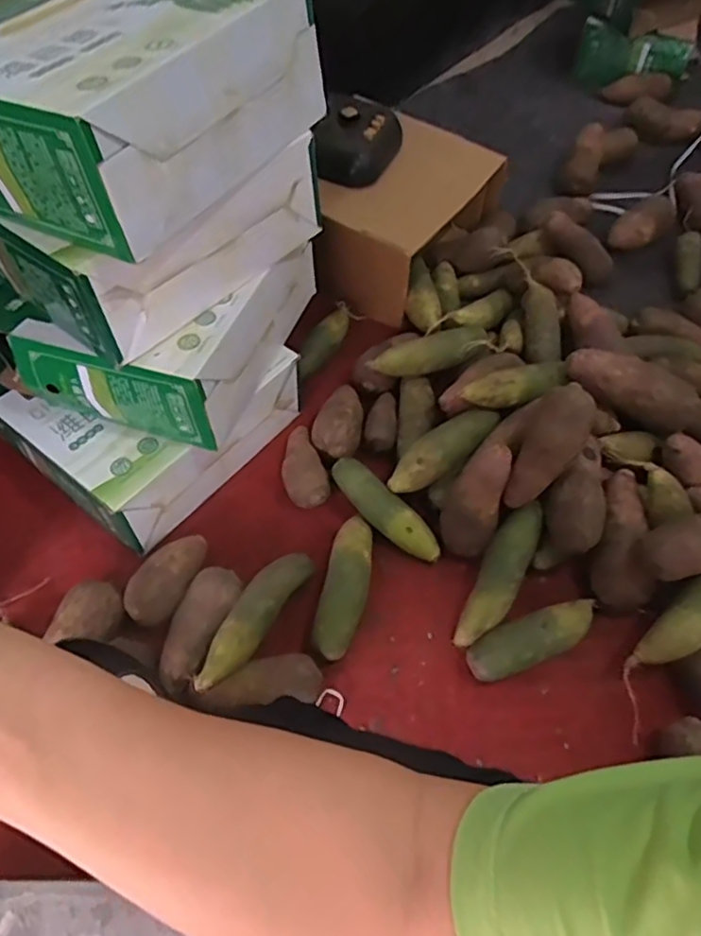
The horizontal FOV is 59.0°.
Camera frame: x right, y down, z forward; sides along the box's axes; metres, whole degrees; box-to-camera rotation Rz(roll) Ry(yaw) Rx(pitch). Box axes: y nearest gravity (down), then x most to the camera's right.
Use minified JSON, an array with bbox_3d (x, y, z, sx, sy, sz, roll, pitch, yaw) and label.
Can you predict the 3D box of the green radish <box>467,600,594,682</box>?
[{"bbox_3d":[0.239,0.218,0.796,0.189,0.059,0.061,-20,59,-12],"label":"green radish"}]

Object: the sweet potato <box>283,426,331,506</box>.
[{"bbox_3d":[-0.076,-0.002,0.935,0.064,0.046,0.144,-18,59,-11],"label":"sweet potato"}]

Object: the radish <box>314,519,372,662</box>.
[{"bbox_3d":[-0.007,0.158,0.833,0.056,0.057,0.194,9,58,6],"label":"radish"}]

